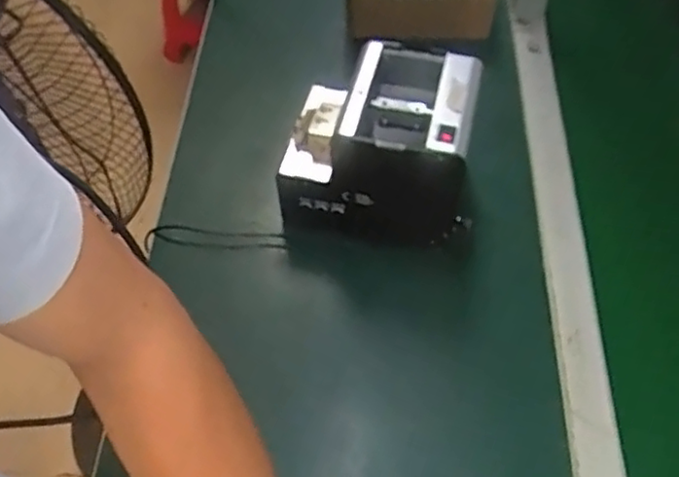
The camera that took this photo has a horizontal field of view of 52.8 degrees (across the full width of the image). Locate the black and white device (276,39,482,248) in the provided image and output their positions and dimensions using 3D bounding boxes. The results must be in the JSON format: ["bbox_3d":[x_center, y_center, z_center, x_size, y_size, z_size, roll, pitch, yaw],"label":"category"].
[{"bbox_3d":[0.037,-0.088,0.672,0.177,0.151,0.144,9,56,7],"label":"black and white device"}]

